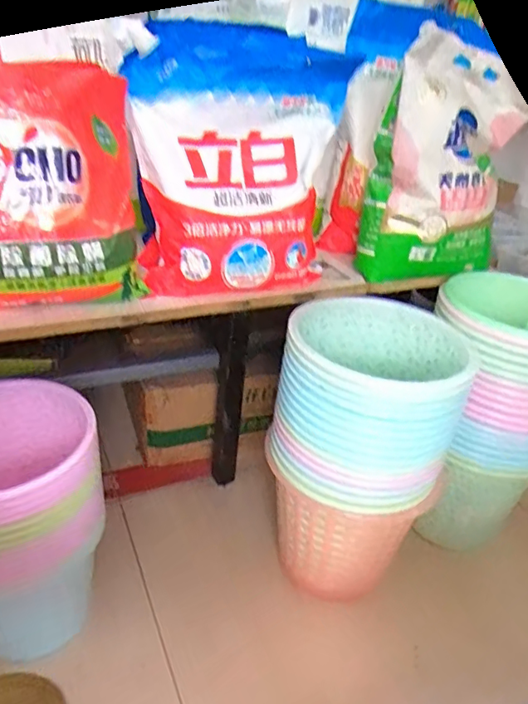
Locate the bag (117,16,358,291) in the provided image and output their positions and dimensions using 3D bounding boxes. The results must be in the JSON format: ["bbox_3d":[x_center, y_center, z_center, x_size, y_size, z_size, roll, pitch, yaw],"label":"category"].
[{"bbox_3d":[-0.029,-0.287,0.817,0.321,0.378,0.119,-9,12,-17],"label":"bag"}]

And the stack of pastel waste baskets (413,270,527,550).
[{"bbox_3d":[0.409,0.119,0.987,0.256,0.451,0.237,2,32,-7],"label":"stack of pastel waste baskets"}]

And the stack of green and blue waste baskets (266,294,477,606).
[{"bbox_3d":[0.149,0.162,0.891,0.267,0.423,0.251,12,32,11],"label":"stack of green and blue waste baskets"}]

